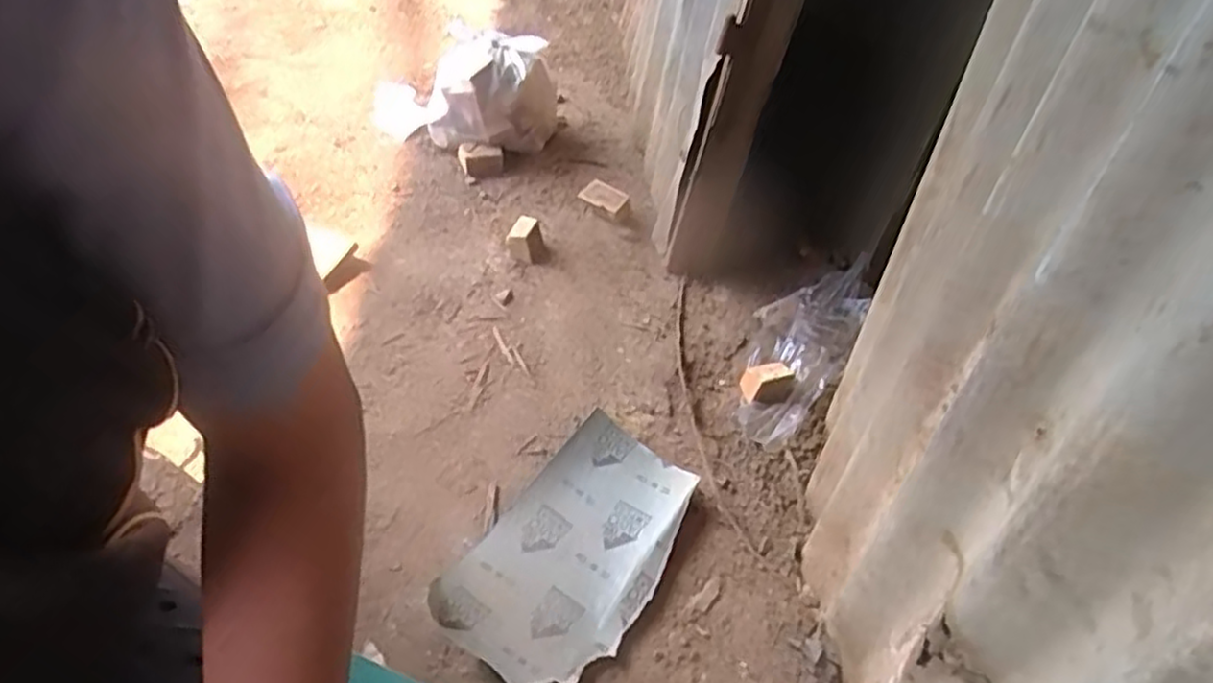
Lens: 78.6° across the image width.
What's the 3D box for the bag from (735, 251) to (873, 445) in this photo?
[{"bbox_3d":[0.204,0.010,0.775,0.106,0.043,0.242,26,63,17],"label":"bag"}]

